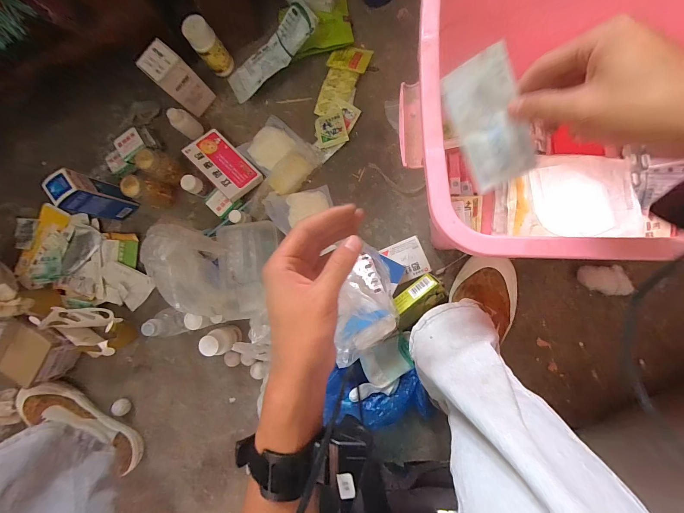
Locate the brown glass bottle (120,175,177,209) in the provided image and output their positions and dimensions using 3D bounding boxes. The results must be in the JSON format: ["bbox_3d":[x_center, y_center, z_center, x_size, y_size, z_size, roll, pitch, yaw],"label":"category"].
[{"bbox_3d":[-0.368,-0.123,0.571,0.049,0.086,0.048,2,87,7],"label":"brown glass bottle"}]

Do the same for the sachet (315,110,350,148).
[{"bbox_3d":[-0.021,-0.247,0.574,0.058,0.013,0.062,-12,86,6],"label":"sachet"}]

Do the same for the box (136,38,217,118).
[{"bbox_3d":[-0.304,-0.328,0.560,0.060,0.119,0.064,39,92,7],"label":"box"}]

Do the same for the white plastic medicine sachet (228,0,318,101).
[{"bbox_3d":[-0.138,-0.395,0.577,0.202,0.021,0.091,-38,64,13],"label":"white plastic medicine sachet"}]

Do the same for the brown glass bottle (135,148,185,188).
[{"bbox_3d":[-0.343,-0.170,0.564,0.052,0.064,0.051,41,92,7],"label":"brown glass bottle"}]

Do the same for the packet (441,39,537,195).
[{"bbox_3d":[0.135,-0.121,0.273,0.055,0.014,0.112,-16,115,36],"label":"packet"}]

